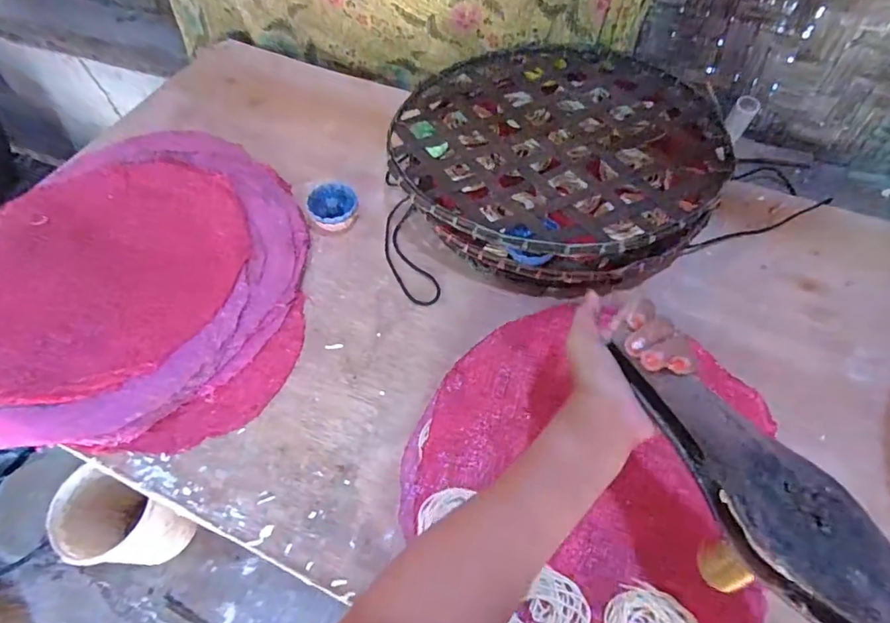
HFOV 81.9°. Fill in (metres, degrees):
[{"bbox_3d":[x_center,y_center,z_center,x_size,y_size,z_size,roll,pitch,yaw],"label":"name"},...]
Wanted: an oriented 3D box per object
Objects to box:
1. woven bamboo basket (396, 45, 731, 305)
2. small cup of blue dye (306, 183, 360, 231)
[{"bbox_3d":[0.138,-0.214,0.645,0.387,0.086,0.392,-1,57,2],"label":"woven bamboo basket"},{"bbox_3d":[-0.137,-0.128,0.643,0.059,0.034,0.060,-1,57,2],"label":"small cup of blue dye"}]

